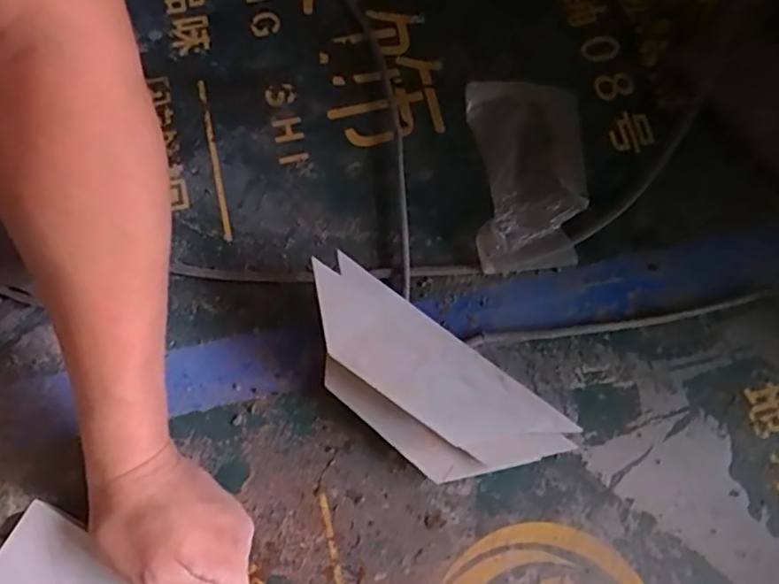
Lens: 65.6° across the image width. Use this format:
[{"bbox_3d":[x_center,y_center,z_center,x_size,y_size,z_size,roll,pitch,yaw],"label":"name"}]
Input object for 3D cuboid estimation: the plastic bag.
[{"bbox_3d":[0.106,-0.088,0.450,0.090,0.039,0.140,-4,76,-3],"label":"plastic bag"}]

